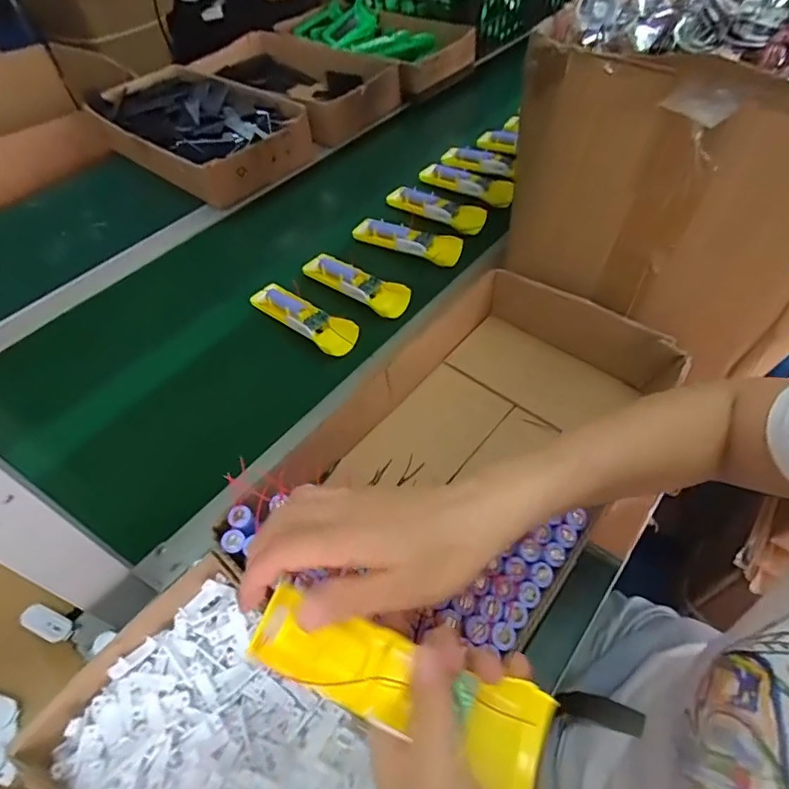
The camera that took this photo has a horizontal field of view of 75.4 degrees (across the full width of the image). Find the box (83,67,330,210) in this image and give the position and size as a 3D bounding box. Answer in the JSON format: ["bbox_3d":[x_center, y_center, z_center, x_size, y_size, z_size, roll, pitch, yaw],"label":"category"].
[{"bbox_3d":[-0.342,-0.460,0.891,0.379,0.086,0.221,31,61,25],"label":"box"}]

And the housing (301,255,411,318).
[{"bbox_3d":[-0.054,-0.147,0.698,0.165,0.038,0.049,25,58,22],"label":"housing"}]

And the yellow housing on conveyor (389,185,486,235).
[{"bbox_3d":[0.065,-0.289,0.782,0.174,0.019,0.051,28,60,24],"label":"yellow housing on conveyor"}]

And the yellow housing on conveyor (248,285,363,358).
[{"bbox_3d":[-0.114,-0.101,0.652,0.166,0.019,0.048,33,62,26],"label":"yellow housing on conveyor"}]

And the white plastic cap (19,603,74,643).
[{"bbox_3d":[-0.299,0.196,0.438,0.046,0.006,0.020,17,56,17],"label":"white plastic cap"}]

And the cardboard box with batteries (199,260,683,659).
[{"bbox_3d":[0.070,0.072,0.517,0.275,0.150,0.418,30,60,25],"label":"cardboard box with batteries"}]

